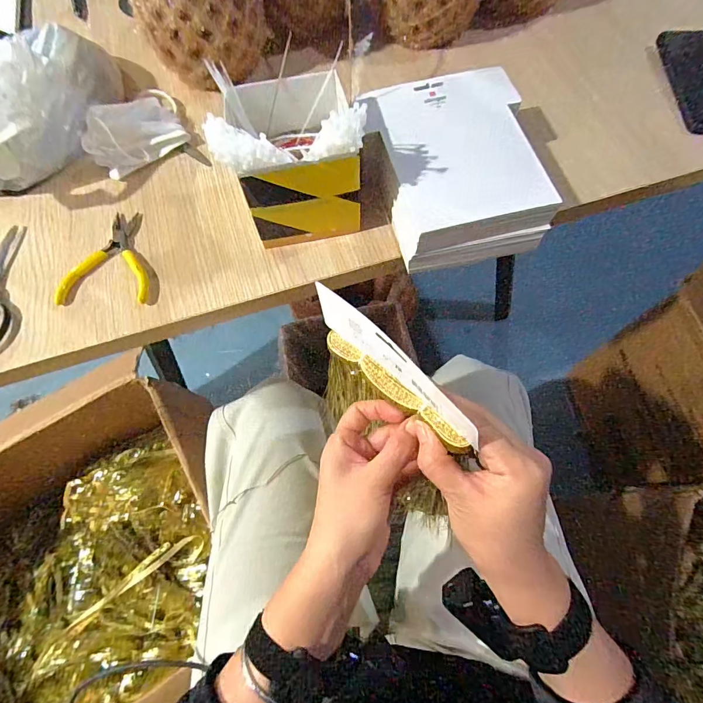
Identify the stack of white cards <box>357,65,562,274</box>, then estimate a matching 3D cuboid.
[{"bbox_3d":[0.099,-0.176,0.400,0.148,0.067,0.194,-11,68,-3],"label":"stack of white cards"}]

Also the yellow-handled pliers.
[{"bbox_3d":[-0.241,-0.095,0.406,0.090,0.006,0.105,0,68,2],"label":"yellow-handled pliers"}]

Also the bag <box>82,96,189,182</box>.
[{"bbox_3d":[-0.244,-0.249,0.446,0.104,0.058,0.066,-33,71,-11],"label":"bag"}]

